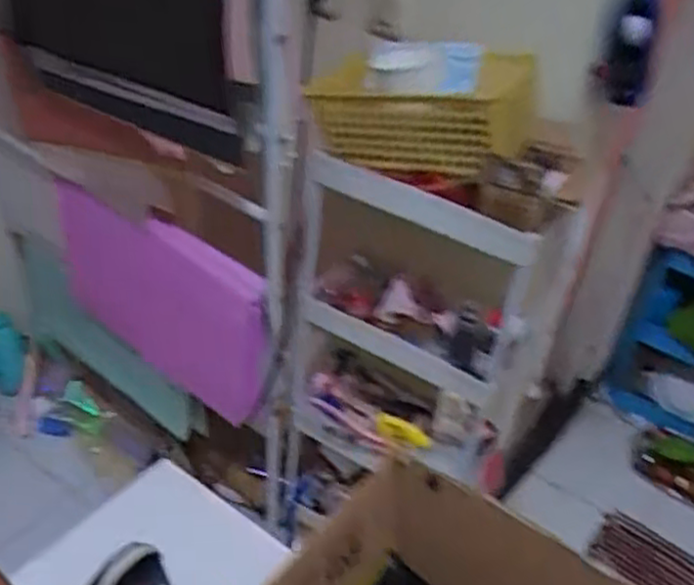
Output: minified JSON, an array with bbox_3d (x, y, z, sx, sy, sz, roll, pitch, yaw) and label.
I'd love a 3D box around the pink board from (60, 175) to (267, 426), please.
[{"bbox_3d":[-0.383,0.031,1.435,0.572,0.377,0.047,22,39,20],"label":"pink board"}]

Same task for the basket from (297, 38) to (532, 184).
[{"bbox_3d":[0.106,-0.252,1.022,0.298,0.145,0.180,12,36,9],"label":"basket"}]

